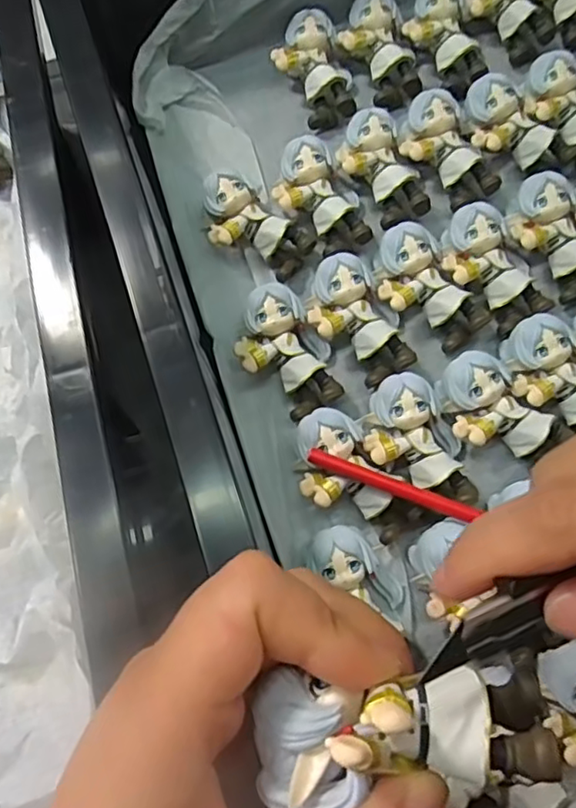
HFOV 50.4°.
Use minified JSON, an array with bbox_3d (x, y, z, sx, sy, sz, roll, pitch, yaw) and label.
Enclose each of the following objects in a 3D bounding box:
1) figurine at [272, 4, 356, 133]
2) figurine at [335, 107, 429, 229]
[{"bbox_3d":[0.015,-0.178,0.329,0.037,0.027,0.055,-27,74,-7],"label":"figurine"},{"bbox_3d":[0.045,-0.116,0.307,0.031,0.022,0.057,-24,74,-6],"label":"figurine"}]

